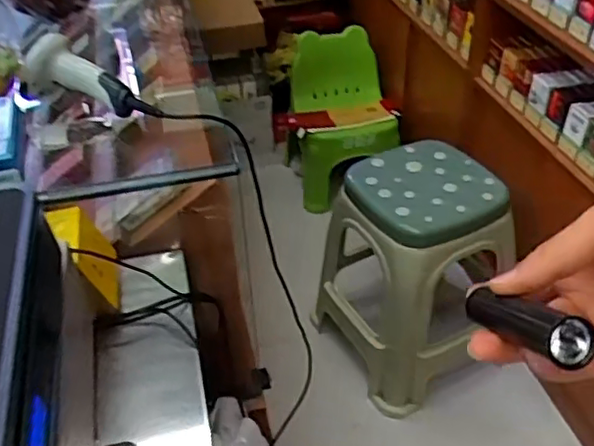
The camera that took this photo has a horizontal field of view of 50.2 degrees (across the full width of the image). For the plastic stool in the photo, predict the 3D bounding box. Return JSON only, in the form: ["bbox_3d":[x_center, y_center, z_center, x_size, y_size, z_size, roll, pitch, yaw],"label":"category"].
[{"bbox_3d":[0.244,0.105,1.437,0.305,0.507,0.346,-21,42,-21],"label":"plastic stool"}]

